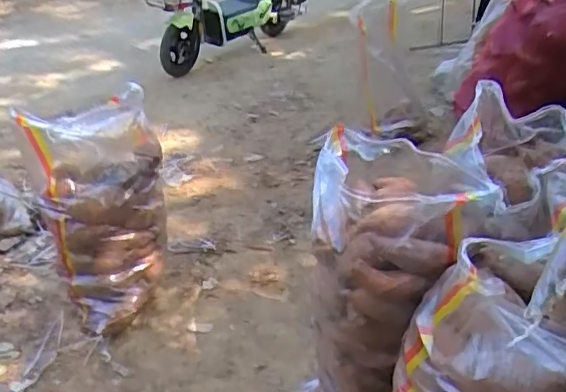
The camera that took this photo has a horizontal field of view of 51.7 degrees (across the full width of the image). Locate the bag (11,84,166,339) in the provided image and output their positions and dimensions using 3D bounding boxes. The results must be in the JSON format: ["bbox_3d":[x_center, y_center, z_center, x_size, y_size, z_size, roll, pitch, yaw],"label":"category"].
[{"bbox_3d":[-0.481,0.046,1.616,0.176,0.611,0.307,22,40,40],"label":"bag"}]

